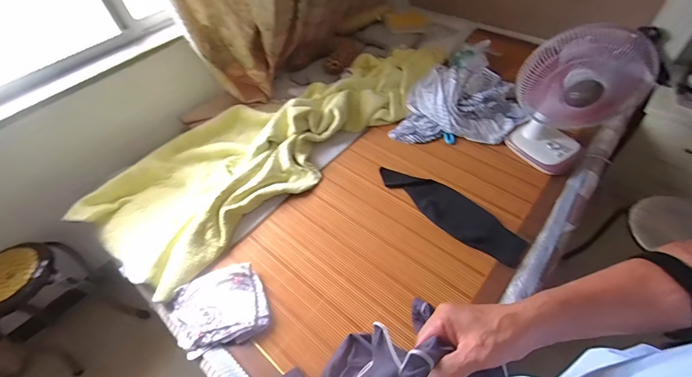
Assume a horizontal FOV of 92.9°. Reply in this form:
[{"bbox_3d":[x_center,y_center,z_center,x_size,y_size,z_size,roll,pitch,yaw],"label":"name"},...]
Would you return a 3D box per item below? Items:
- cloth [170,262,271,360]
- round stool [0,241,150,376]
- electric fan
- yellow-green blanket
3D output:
[{"bbox_3d":[-0.367,0.343,0.953,0.257,0.055,0.222,-19,51,-13],"label":"cloth"},{"bbox_3d":[-1.121,0.445,1.253,0.345,0.467,0.342,-3,51,4],"label":"round stool"},{"bbox_3d":[0.733,-0.283,1.096,0.280,0.527,0.257,29,59,26],"label":"electric fan"},{"bbox_3d":[-0.209,-0.307,1.425,0.581,0.119,1.660,35,59,28],"label":"yellow-green blanket"}]

